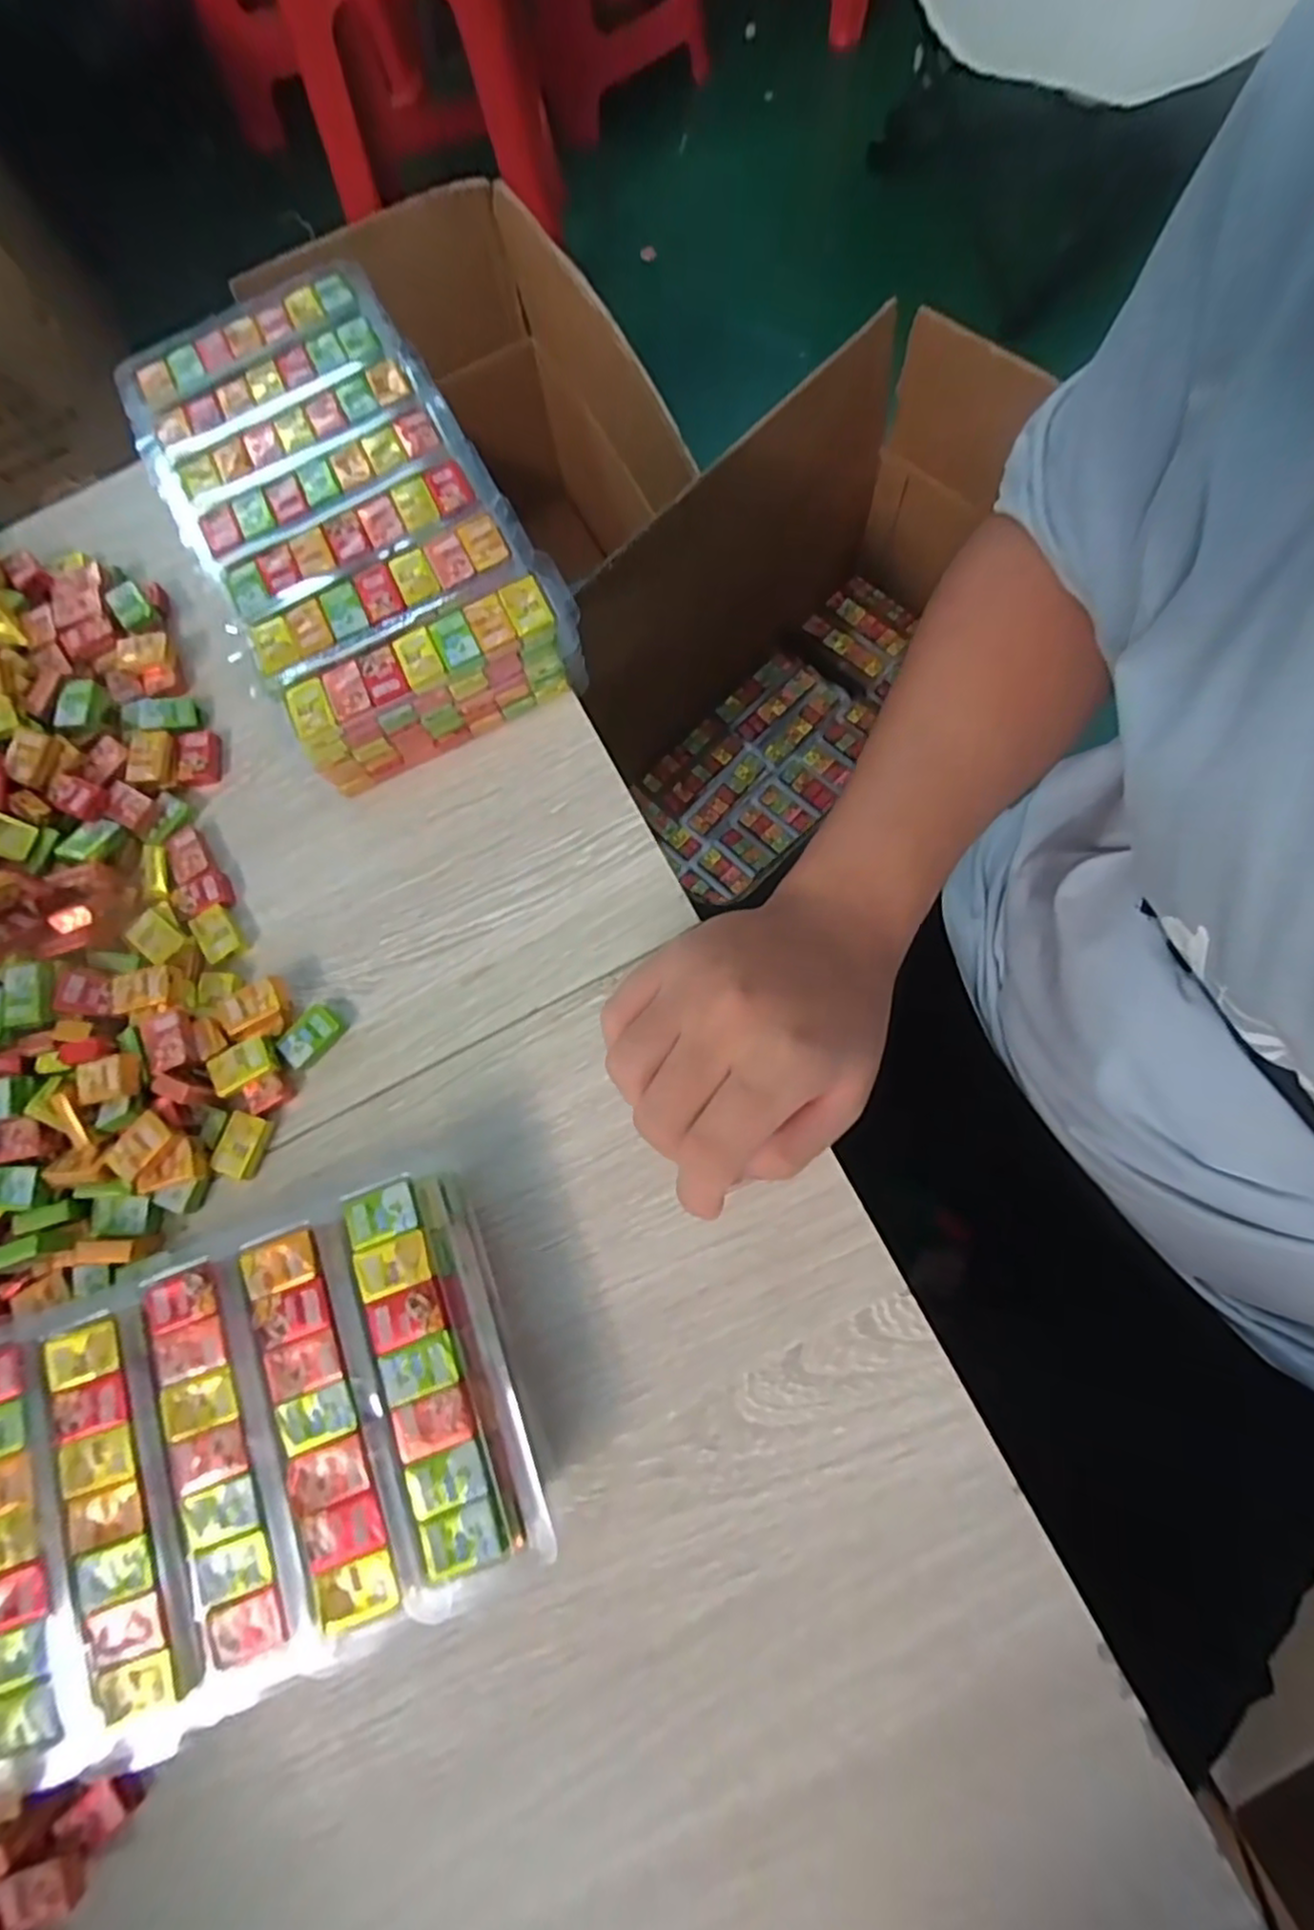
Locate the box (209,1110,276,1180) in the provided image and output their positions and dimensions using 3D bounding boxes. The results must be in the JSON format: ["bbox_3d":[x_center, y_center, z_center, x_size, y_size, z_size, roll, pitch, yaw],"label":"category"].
[{"bbox_3d":[-0.177,0.077,0.300,0.018,0.009,0.026,14,78,9],"label":"box"}]

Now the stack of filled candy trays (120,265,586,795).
[{"bbox_3d":[-0.159,-0.226,0.349,0.140,0.046,0.282,-31,76,-1],"label":"stack of filled candy trays"}]

